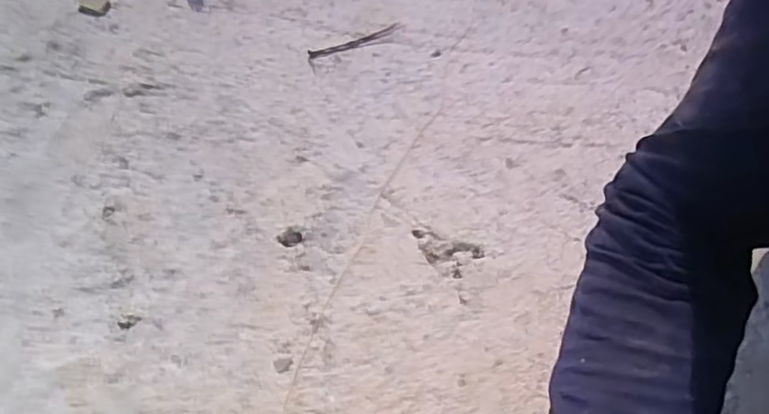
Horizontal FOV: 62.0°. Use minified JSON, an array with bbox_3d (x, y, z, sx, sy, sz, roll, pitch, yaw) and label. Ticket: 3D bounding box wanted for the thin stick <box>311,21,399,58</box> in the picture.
[{"bbox_3d":[-0.031,-0.180,0.696,0.105,0.004,0.015,-21,58,-10],"label":"thin stick"}]

